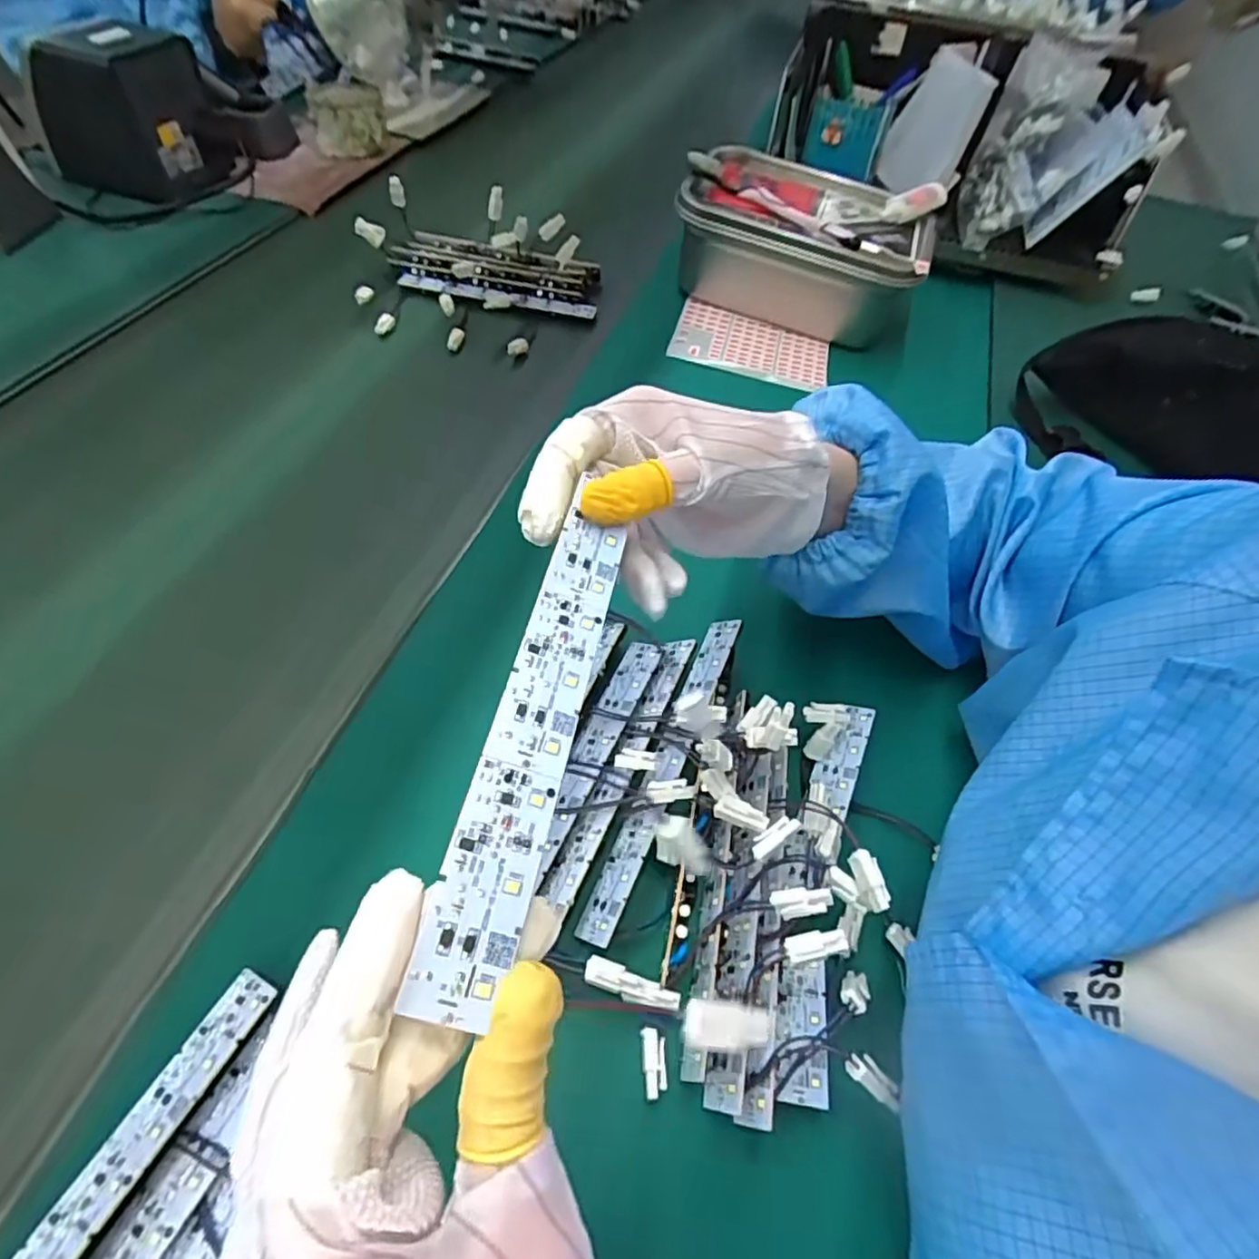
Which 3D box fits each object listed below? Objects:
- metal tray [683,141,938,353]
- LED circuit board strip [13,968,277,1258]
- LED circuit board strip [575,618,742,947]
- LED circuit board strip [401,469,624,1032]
[{"bbox_3d":[0.170,-0.372,0.643,0.240,0.101,0.146,13,53,5],"label":"metal tray"},{"bbox_3d":[-0.200,0.214,0.222,0.026,0.004,0.187,8,47,29],"label":"LED circuit board strip"},{"bbox_3d":[0.021,0.072,0.351,0.026,0.005,0.192,-2,51,43],"label":"LED circuit board strip"},{"bbox_3d":[-0.027,0.024,0.197,0.024,0.004,0.163,20,51,-10],"label":"LED circuit board strip"}]

